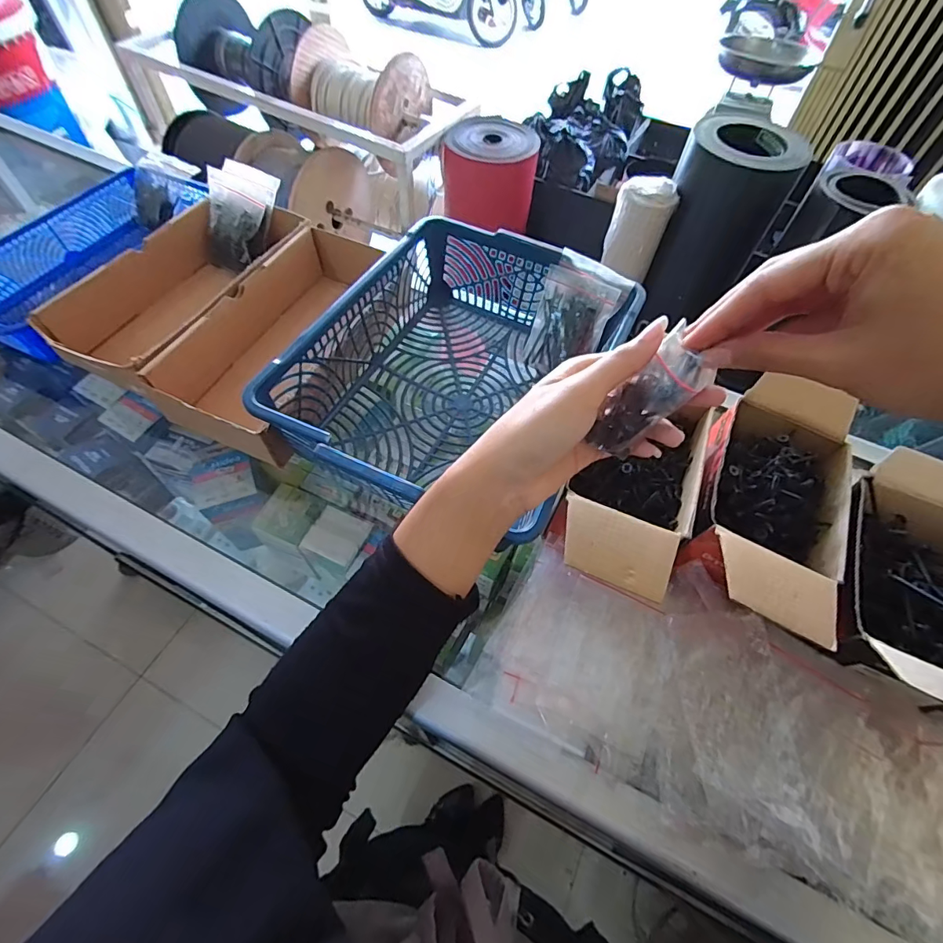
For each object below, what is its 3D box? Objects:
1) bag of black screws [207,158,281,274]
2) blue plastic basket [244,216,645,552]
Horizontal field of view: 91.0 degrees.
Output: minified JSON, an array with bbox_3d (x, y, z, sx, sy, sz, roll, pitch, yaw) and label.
[{"bbox_3d":[-0.258,-0.277,0.507,0.069,0.108,0.031,25,16,9],"label":"bag of black screws"},{"bbox_3d":[-0.005,-0.090,0.408,0.217,0.089,0.280,25,60,12],"label":"blue plastic basket"}]

